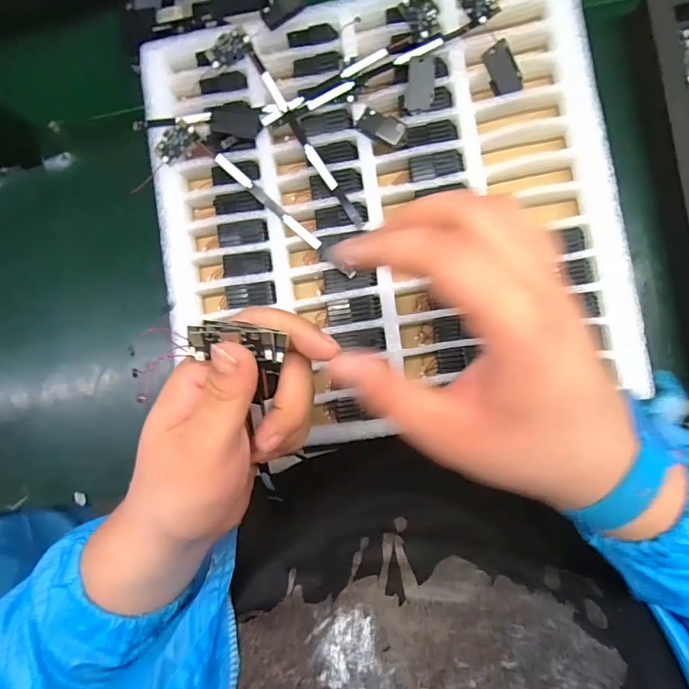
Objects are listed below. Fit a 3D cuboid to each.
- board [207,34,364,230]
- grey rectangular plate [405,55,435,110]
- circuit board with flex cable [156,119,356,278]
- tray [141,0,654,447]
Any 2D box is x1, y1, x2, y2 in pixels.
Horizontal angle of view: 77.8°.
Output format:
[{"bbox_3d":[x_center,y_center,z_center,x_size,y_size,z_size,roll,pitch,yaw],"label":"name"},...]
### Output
[{"bbox_3d":[-0.049,-0.165,0.331,0.035,0.017,0.188,-31,82,1],"label":"board"},{"bbox_3d":[0.057,-0.197,0.321,0.021,0.004,0.036,1,102,8],"label":"grey rectangular plate"},{"bbox_3d":[-0.070,-0.111,0.336,0.191,0.009,0.033,38,88,5],"label":"circuit board with flex cable"},{"bbox_3d":[0.022,-0.106,0.325,0.333,0.033,0.329,-9,83,4],"label":"tray"}]

